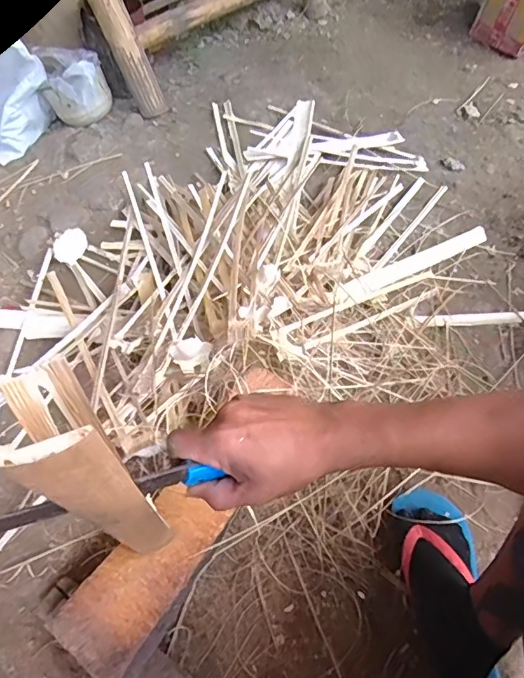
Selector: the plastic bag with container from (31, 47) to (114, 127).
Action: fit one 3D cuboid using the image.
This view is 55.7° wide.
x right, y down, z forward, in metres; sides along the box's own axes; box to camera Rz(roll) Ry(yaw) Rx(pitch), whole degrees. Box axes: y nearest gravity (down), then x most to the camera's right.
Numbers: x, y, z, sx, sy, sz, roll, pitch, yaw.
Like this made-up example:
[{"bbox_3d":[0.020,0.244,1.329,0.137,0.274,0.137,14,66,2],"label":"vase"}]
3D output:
[{"bbox_3d":[-0.488,-0.652,1.316,0.169,0.178,0.159,-18,54,-11],"label":"plastic bag with container"}]

